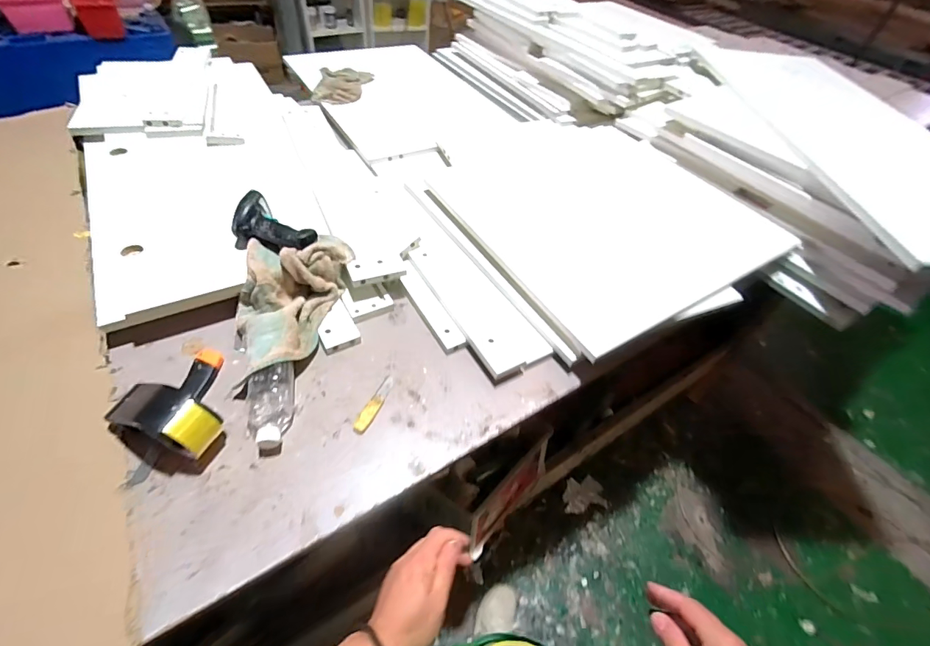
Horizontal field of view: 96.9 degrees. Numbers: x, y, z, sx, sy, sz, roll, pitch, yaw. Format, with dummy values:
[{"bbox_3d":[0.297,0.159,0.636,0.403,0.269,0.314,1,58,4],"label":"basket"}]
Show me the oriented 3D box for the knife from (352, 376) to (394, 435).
[{"bbox_3d":[-0.137,0.124,0.637,0.022,0.010,0.107,20,51,11],"label":"knife"}]

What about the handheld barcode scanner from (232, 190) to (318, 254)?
[{"bbox_3d":[-0.333,-0.166,0.729,0.145,0.064,0.088,21,51,12],"label":"handheld barcode scanner"}]

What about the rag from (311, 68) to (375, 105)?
[{"bbox_3d":[-0.383,-0.743,1.268,0.154,0.044,0.229,4,49,-2],"label":"rag"}]

